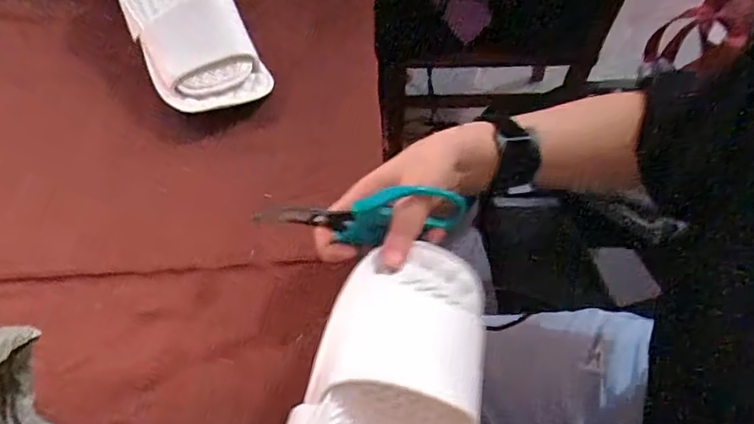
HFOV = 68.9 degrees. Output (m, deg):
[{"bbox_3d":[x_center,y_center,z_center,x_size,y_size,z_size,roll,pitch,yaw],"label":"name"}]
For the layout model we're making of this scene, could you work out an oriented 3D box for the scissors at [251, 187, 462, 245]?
[{"bbox_3d":[-0.008,0.003,0.379,0.144,0.046,0.015,-2,56,-14],"label":"scissors"}]

